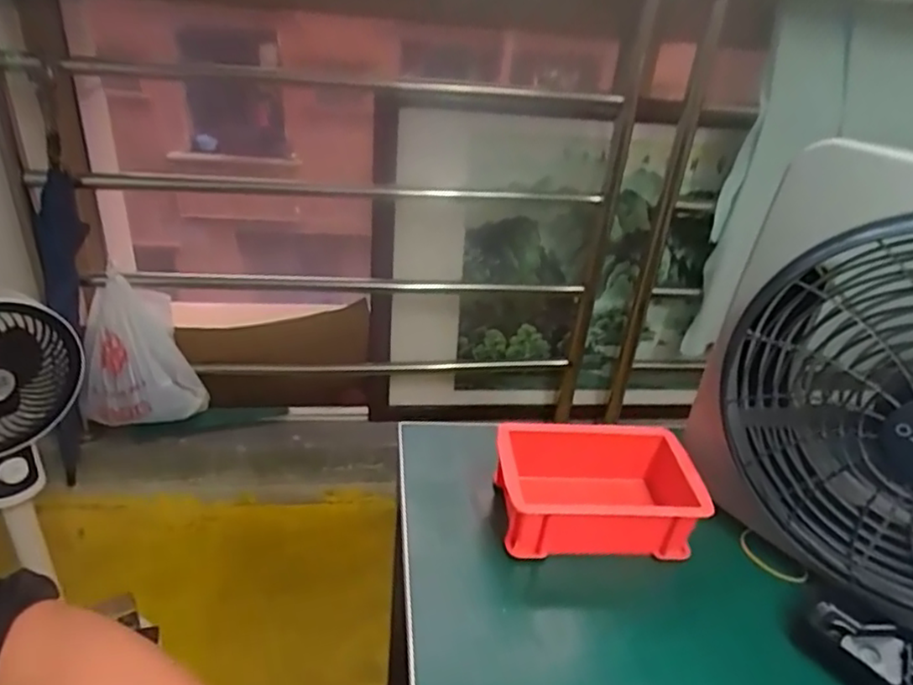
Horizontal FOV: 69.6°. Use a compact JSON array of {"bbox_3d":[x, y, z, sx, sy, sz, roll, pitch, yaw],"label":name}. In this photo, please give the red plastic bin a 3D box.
[{"bbox_3d":[0.111,0.119,0.512,0.156,0.063,0.096,2,31,-6],"label":"red plastic bin"}]

